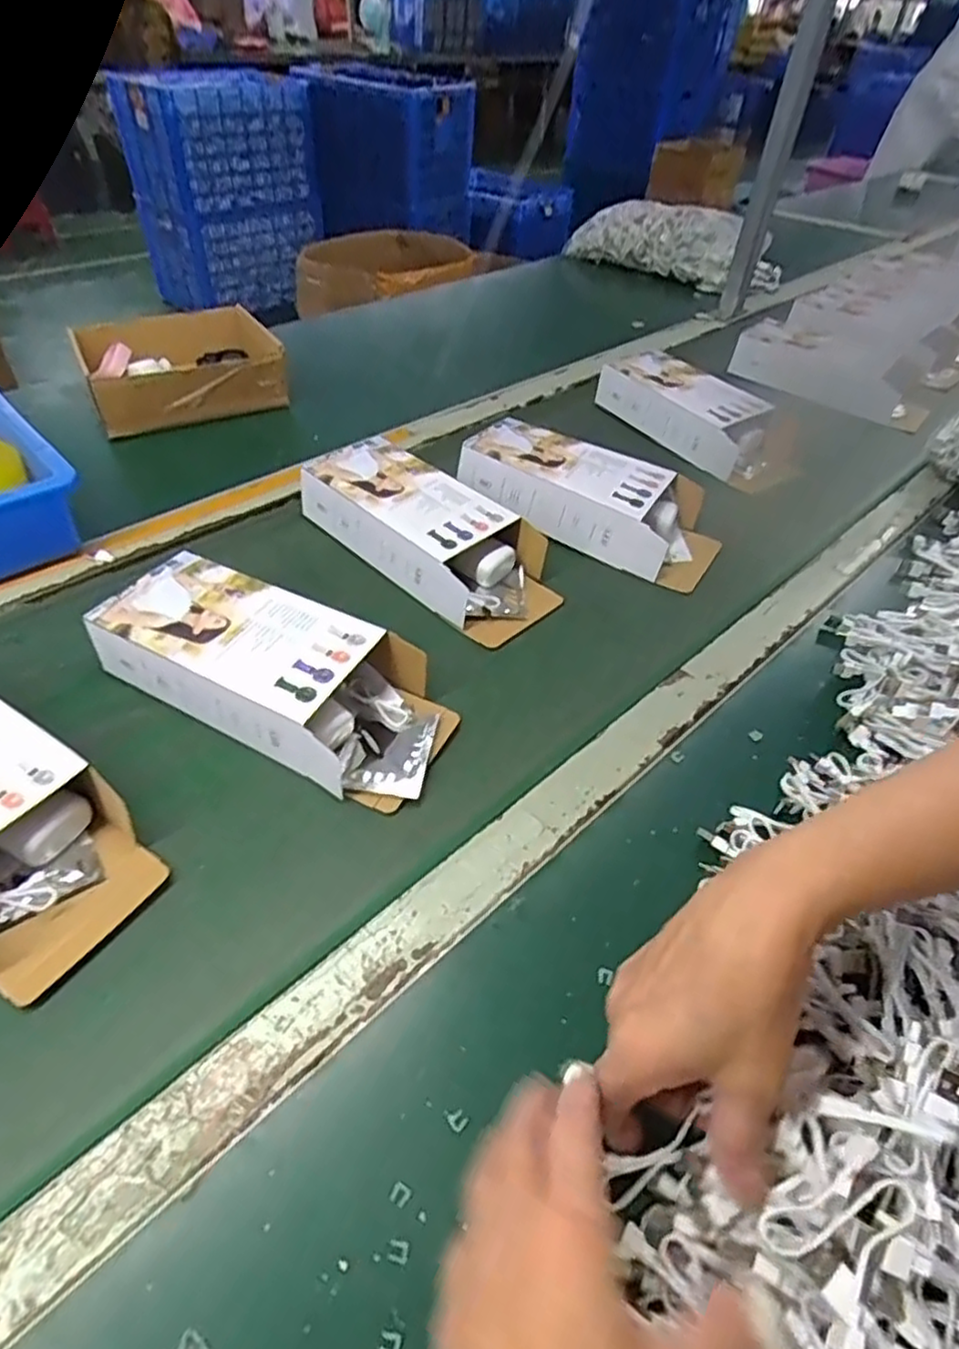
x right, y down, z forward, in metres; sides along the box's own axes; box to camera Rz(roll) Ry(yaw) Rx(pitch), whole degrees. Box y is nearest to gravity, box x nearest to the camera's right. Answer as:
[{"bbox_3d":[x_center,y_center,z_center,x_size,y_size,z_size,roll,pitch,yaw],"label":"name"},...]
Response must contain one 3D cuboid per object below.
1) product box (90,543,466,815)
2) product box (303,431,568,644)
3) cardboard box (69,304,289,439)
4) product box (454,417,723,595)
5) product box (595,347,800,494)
[{"bbox_3d":[-0.145,-0.004,0.496,0.254,0.064,0.110,20,47,18],"label":"product box"},{"bbox_3d":[-0.043,-0.128,0.625,0.250,0.065,0.109,32,51,28],"label":"product box"},{"bbox_3d":[-0.354,-0.367,0.825,0.209,0.065,0.179,-16,51,-20],"label":"cardboard box"},{"bbox_3d":[0.108,-0.174,0.678,0.255,0.066,0.108,27,49,24],"label":"product box"},{"bbox_3d":[0.261,-0.307,0.826,0.108,0.068,0.254,-29,52,-28],"label":"product box"}]

